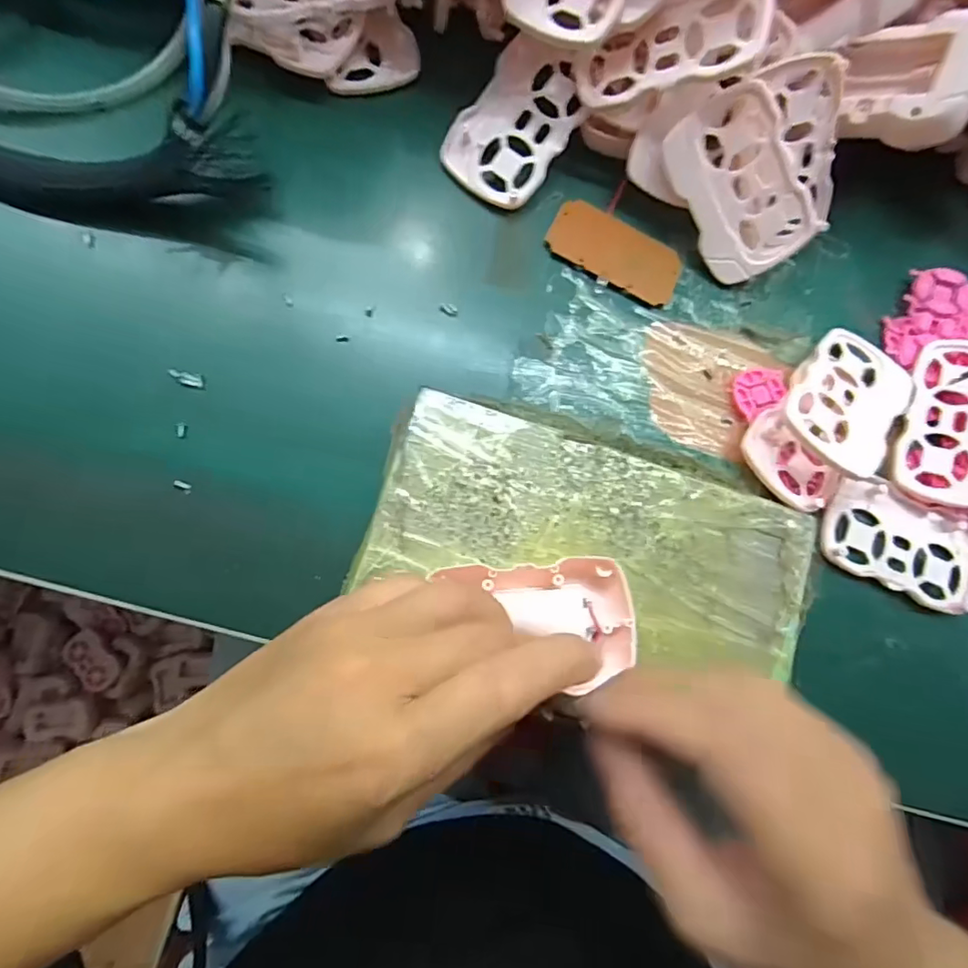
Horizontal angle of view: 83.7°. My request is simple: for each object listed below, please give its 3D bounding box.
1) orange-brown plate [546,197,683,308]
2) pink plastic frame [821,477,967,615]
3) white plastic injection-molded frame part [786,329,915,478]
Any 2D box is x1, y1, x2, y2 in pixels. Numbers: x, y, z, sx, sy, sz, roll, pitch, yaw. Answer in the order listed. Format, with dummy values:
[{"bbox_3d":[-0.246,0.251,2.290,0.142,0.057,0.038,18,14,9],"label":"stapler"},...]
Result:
[{"bbox_3d":[0.073,-0.128,0.296,0.074,0.004,0.038,25,79,-3],"label":"orange-brown plate"},{"bbox_3d":[0.227,0.031,0.291,0.089,0.012,0.053,22,79,-4],"label":"pink plastic frame"},{"bbox_3d":[0.191,-0.043,0.286,0.056,0.009,0.086,40,66,5],"label":"white plastic injection-molded frame part"}]

